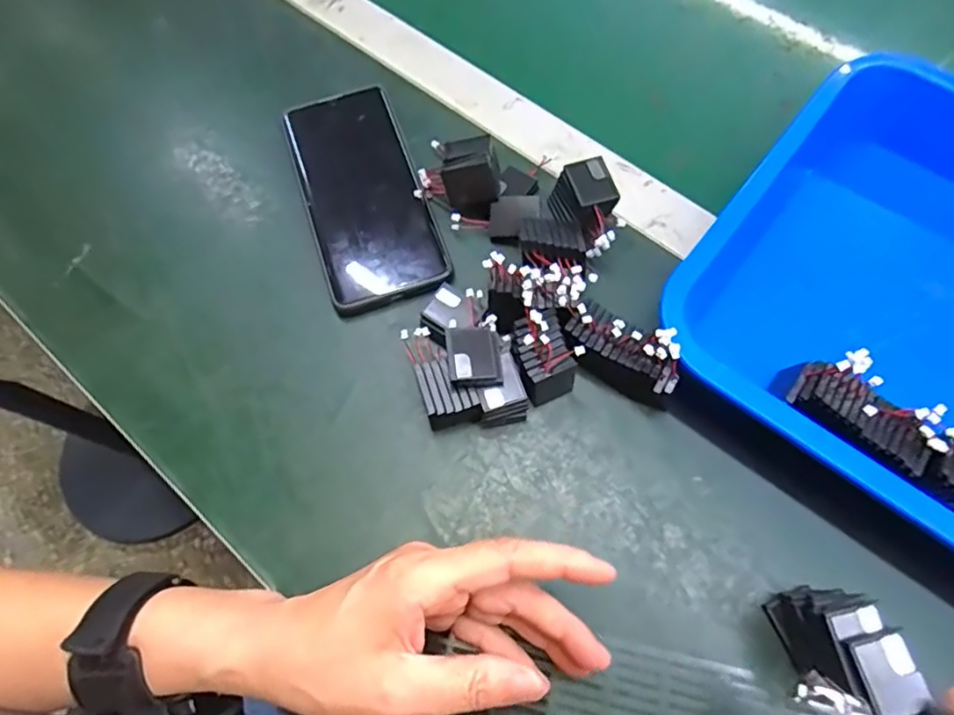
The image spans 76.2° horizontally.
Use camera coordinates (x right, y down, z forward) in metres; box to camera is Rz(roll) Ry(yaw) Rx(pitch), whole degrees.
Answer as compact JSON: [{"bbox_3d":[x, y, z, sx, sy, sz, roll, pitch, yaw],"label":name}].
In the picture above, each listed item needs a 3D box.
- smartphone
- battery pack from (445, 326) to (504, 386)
[{"bbox_3d":[-0.075,-0.107,0.402,0.074,0.015,0.161,-19,68,-5],"label":"smartphone"},{"bbox_3d":[-0.001,0.000,0.329,0.028,0.011,0.034,-6,67,1],"label":"battery pack"}]

